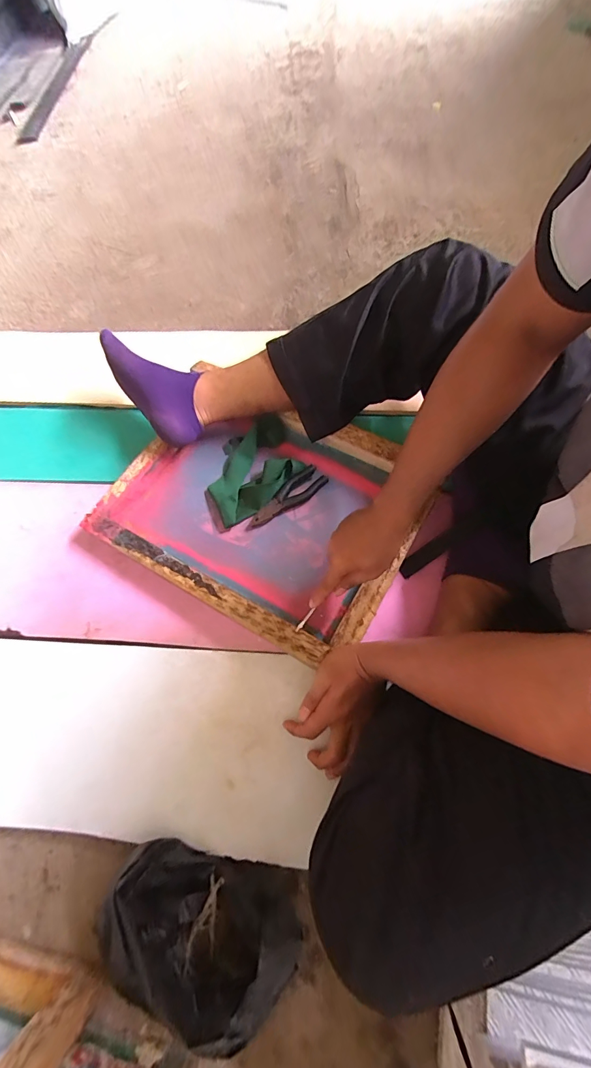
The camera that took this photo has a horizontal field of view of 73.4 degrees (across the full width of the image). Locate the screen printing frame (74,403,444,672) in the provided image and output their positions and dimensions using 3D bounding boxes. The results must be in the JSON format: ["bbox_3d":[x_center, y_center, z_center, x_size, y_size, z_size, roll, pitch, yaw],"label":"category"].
[{"bbox_3d":[-0.049,-0.047,0.635,0.454,0.048,0.349,28,72,13],"label":"screen printing frame"}]

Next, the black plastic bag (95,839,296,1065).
[{"bbox_3d":[-0.101,0.416,0.417,0.191,0.109,0.109,11,69,7],"label":"black plastic bag"}]

